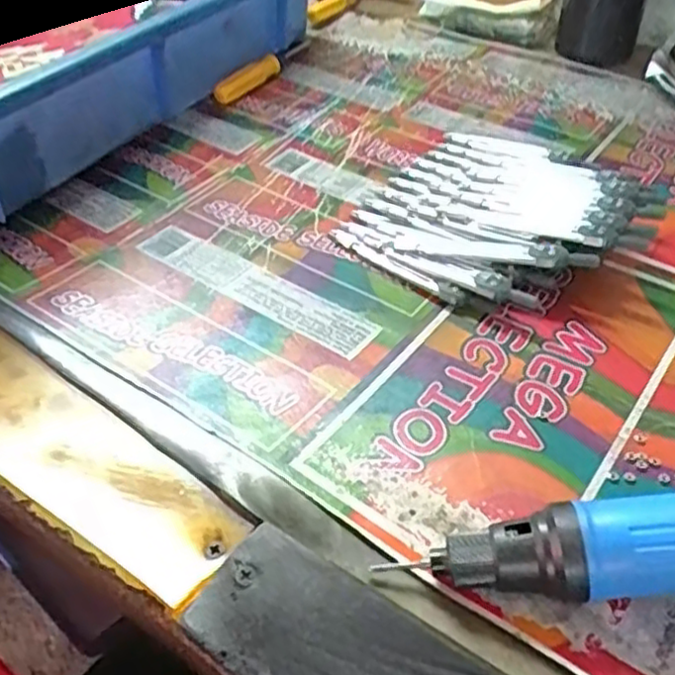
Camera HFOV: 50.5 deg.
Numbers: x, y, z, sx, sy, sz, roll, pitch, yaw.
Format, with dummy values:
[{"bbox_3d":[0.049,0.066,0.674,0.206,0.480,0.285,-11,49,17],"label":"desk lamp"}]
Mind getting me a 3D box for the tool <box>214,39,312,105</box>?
[{"bbox_3d":[-0.053,-0.216,0.569,0.016,0.016,0.132,20,47,20],"label":"tool"}]

